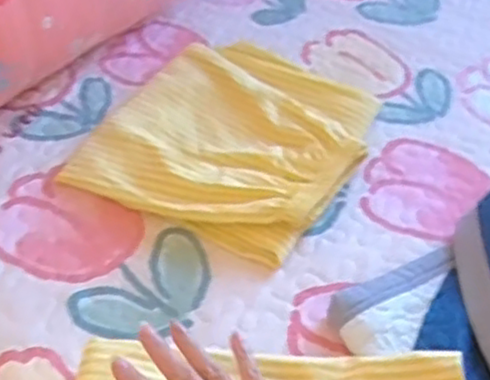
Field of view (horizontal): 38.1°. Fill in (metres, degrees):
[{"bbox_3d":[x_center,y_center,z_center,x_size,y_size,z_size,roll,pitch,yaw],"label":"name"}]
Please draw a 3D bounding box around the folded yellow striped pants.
[{"bbox_3d":[-0.006,-0.065,0.774,0.253,0.029,0.289,23,49,18],"label":"folded yellow striped pants"}]

